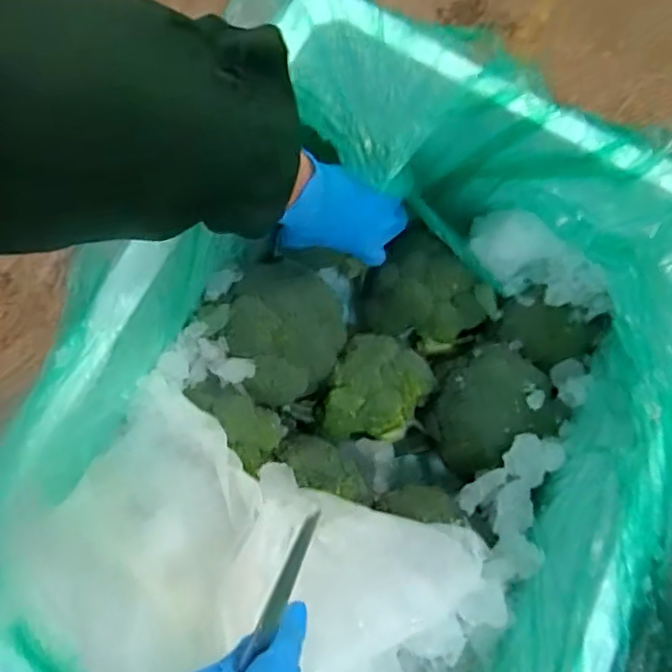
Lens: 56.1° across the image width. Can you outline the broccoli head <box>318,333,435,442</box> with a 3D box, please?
[{"bbox_3d":[0.041,0.057,0.624,0.092,0.083,0.108,23,77,4],"label":"broccoli head"}]

